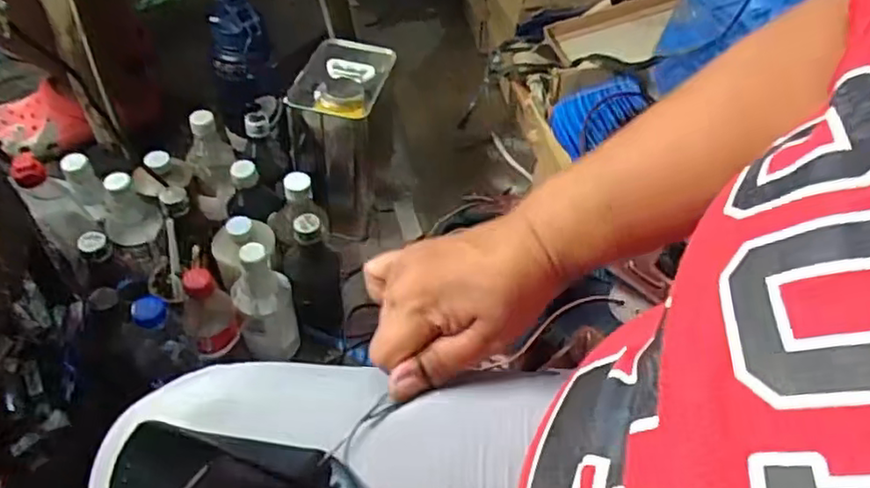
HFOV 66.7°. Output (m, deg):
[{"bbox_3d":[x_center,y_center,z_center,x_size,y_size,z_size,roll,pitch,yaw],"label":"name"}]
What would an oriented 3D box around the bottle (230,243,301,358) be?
[{"bbox_3d":[-0.198,0.071,0.774,0.065,0.166,0.058,-6,50,-10],"label":"bottle"}]

